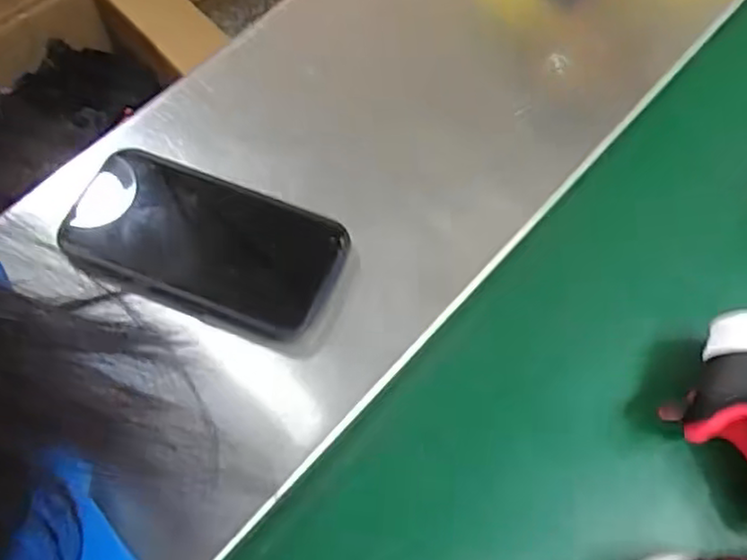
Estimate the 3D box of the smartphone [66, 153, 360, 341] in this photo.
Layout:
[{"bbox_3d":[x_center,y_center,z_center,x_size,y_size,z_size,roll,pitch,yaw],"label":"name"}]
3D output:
[{"bbox_3d":[-0.098,-0.022,0.405,0.157,0.015,0.086,20,67,5],"label":"smartphone"}]

